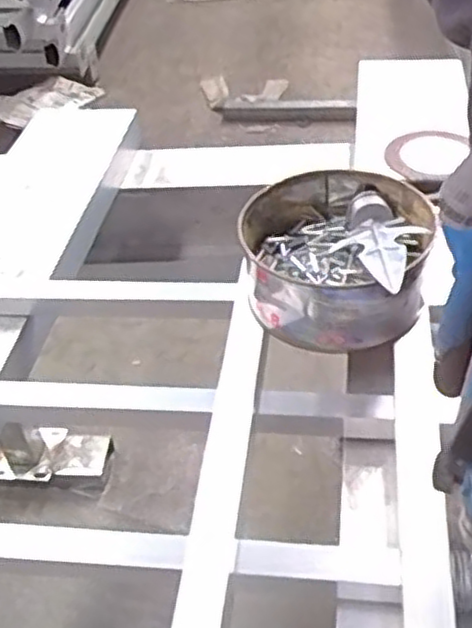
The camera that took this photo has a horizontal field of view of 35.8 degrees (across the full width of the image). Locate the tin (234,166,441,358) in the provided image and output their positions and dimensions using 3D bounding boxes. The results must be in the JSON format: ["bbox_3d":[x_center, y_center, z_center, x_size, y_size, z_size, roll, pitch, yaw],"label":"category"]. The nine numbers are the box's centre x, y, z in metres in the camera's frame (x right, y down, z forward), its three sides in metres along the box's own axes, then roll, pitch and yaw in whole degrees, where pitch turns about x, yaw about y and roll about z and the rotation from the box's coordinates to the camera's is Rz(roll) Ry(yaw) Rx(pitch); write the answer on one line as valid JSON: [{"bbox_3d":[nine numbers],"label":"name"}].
[{"bbox_3d":[0.088,-0.052,0.643,0.153,0.074,0.161,-4,42,3],"label":"tin"}]

